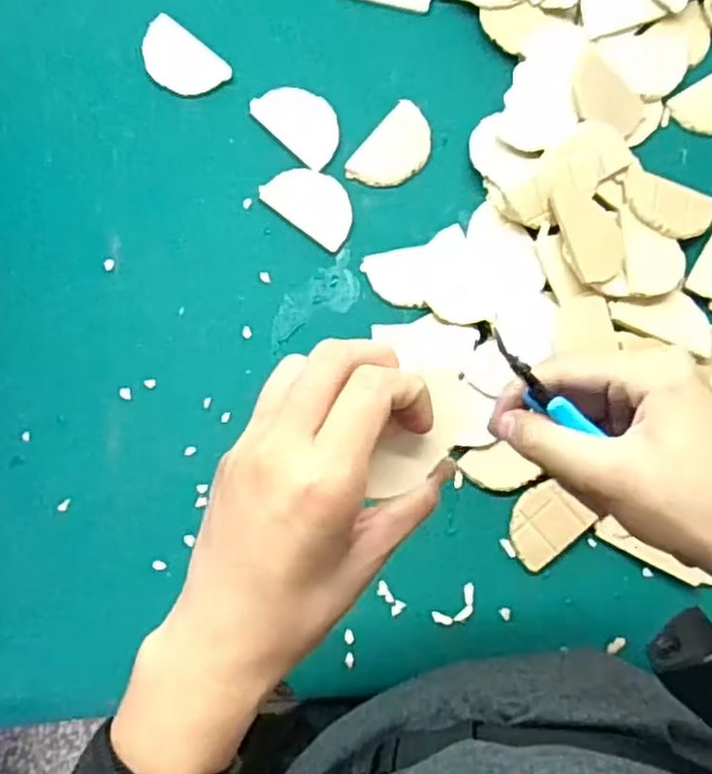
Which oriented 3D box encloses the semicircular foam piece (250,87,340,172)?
[{"bbox_3d":[-0.040,-0.196,0.528,0.071,0.004,0.042,44,86,7],"label":"semicircular foam piece"}]

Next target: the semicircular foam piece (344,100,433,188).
[{"bbox_3d":[0.030,-0.174,0.523,0.044,0.004,0.069,36,85,7],"label":"semicircular foam piece"}]

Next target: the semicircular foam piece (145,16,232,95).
[{"bbox_3d":[-0.132,-0.244,0.538,0.070,0.011,0.041,41,85,7],"label":"semicircular foam piece"}]

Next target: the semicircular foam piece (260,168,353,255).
[{"bbox_3d":[-0.031,-0.135,0.522,0.071,0.004,0.044,38,85,7],"label":"semicircular foam piece"}]

